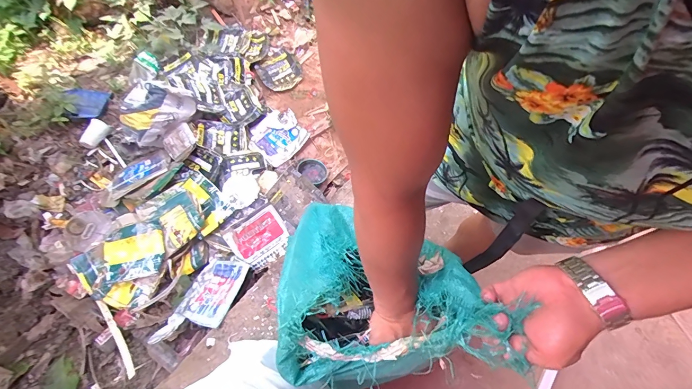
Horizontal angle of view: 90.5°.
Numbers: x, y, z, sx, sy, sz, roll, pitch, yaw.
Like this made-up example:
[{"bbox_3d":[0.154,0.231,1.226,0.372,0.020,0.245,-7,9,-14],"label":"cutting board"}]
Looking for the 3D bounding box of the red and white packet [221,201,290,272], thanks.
[{"bbox_3d":[-0.335,0.166,1.336,0.215,0.030,0.194,-36,87,-18],"label":"red and white packet"}]

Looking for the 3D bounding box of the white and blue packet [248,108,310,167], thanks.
[{"bbox_3d":[-0.338,-0.280,1.664,0.251,0.089,0.257,35,69,14],"label":"white and blue packet"}]

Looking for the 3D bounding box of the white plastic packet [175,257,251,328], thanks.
[{"bbox_3d":[-0.479,0.339,1.241,0.207,0.018,0.245,5,51,27],"label":"white plastic packet"}]

